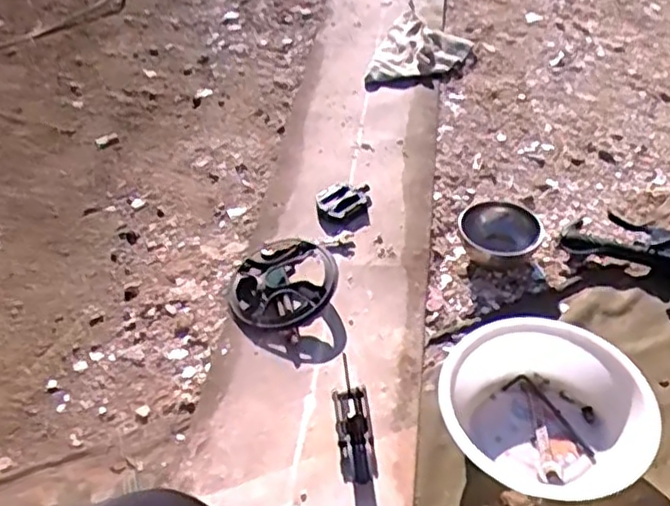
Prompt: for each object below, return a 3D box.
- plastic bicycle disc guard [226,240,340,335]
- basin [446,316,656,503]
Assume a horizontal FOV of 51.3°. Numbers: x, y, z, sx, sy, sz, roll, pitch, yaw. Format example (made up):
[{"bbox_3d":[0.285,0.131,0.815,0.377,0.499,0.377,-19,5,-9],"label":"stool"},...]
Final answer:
[{"bbox_3d":[-0.083,0.047,1.071,0.163,0.028,0.163,-9,52,11],"label":"plastic bicycle disc guard"},{"bbox_3d":[0.268,0.184,0.877,0.249,0.089,0.222,22,52,23],"label":"basin"}]

